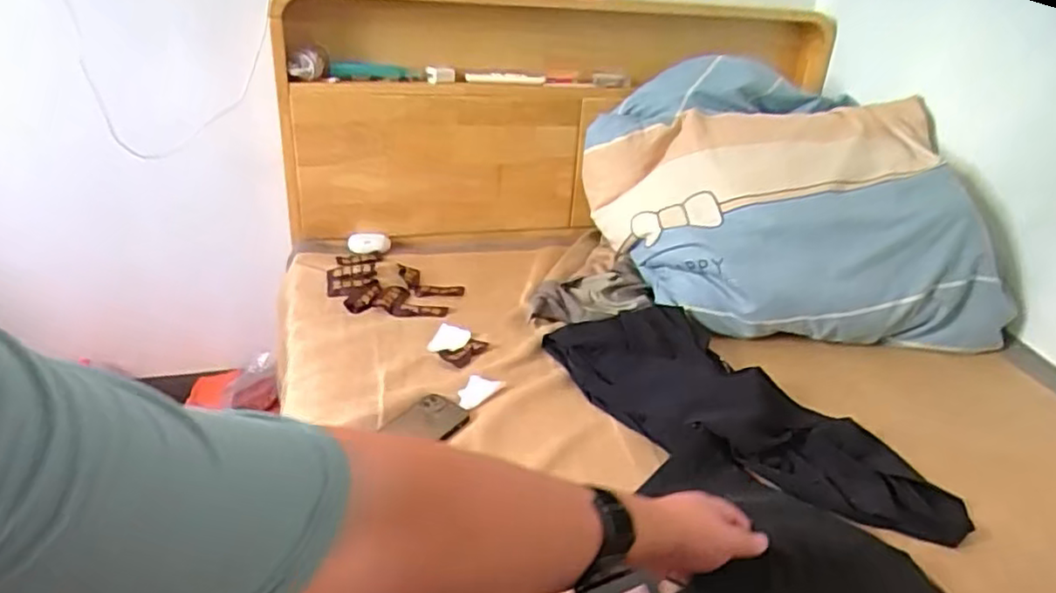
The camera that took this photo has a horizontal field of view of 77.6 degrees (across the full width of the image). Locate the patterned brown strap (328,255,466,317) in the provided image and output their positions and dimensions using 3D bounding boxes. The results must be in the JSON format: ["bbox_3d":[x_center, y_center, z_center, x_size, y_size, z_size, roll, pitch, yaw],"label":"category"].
[{"bbox_3d":[-0.245,-0.029,1.218,0.246,0.026,0.209,2,27,-4],"label":"patterned brown strap"}]

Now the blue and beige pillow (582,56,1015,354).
[{"bbox_3d":[0.455,-0.200,1.194,0.705,0.554,0.160,3,-17,9],"label":"blue and beige pillow"}]

